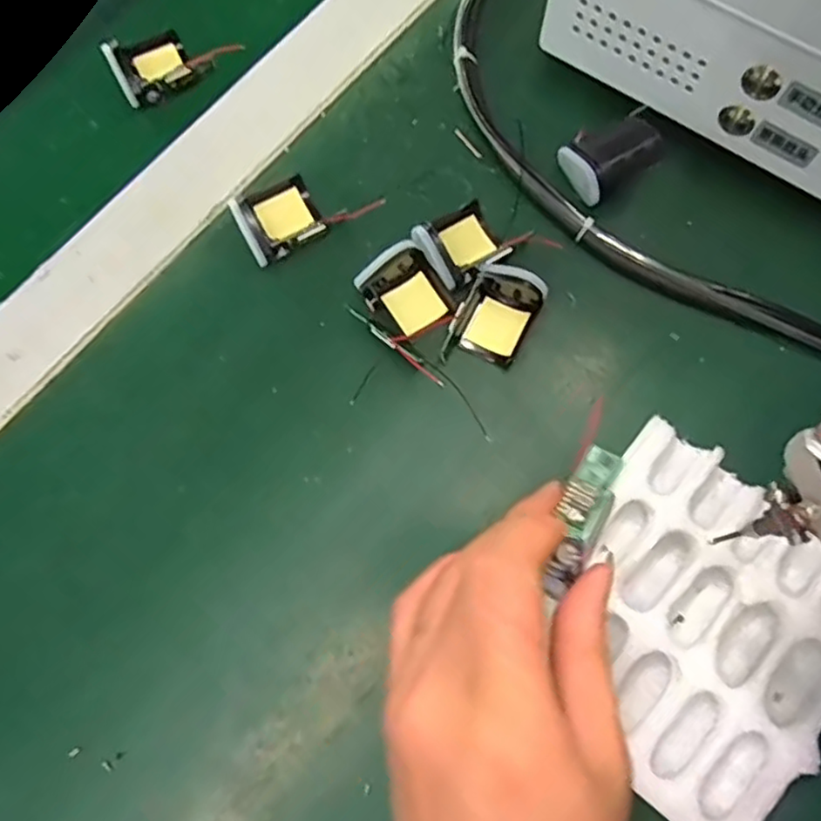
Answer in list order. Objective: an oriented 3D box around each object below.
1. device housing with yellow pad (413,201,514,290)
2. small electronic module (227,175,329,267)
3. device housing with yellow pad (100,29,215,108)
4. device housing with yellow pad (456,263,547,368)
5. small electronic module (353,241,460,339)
[{"bbox_3d":[0.026,-0.085,0.333,0.042,0.022,0.038,-33,76,-7],"label":"device housing with yellow pad"},{"bbox_3d":[-0.068,-0.101,0.338,0.040,0.021,0.040,-28,75,-6],"label":"small electronic module"},{"bbox_3d":[-0.144,-0.199,0.380,0.049,0.023,0.035,-29,76,-6],"label":"device housing with yellow pad"},{"bbox_3d":[0.044,-0.047,0.322,0.031,0.022,0.041,22,76,8],"label":"device housing with yellow pad"},{"bbox_3d":[-0.002,-0.058,0.328,0.036,0.014,0.041,-36,76,-8],"label":"small electronic module"}]

